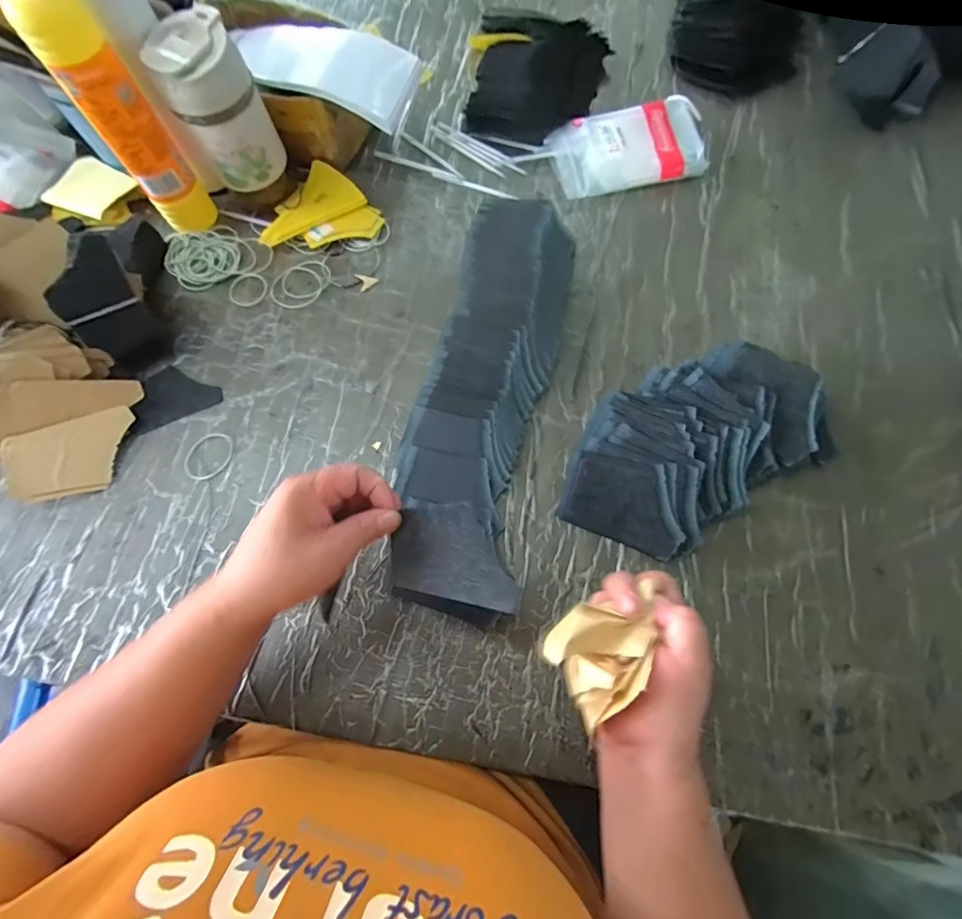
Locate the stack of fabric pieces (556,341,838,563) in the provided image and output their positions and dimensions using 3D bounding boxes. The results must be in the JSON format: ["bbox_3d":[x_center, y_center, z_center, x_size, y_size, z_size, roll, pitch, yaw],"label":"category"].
[{"bbox_3d":[0.184,-0.014,0.406,0.234,0.049,0.139,-31,73,-8],"label":"stack of fabric pieces"}]

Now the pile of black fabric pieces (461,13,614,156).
[{"bbox_3d":[0.069,-0.472,0.564,0.157,0.047,0.207,11,72,6],"label":"pile of black fabric pieces"}]

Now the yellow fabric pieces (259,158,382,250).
[{"bbox_3d":[-0.178,-0.275,0.524,0.110,0.020,0.115,26,74,10],"label":"yellow fabric pieces"}]

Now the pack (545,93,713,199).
[{"bbox_3d":[0.171,-0.362,0.536,0.174,0.031,0.097,-12,71,-2],"label":"pack"}]

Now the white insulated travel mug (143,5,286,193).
[{"bbox_3d":[-0.256,-0.344,0.455,0.079,0.123,0.072,-29,74,-9],"label":"white insulated travel mug"}]

